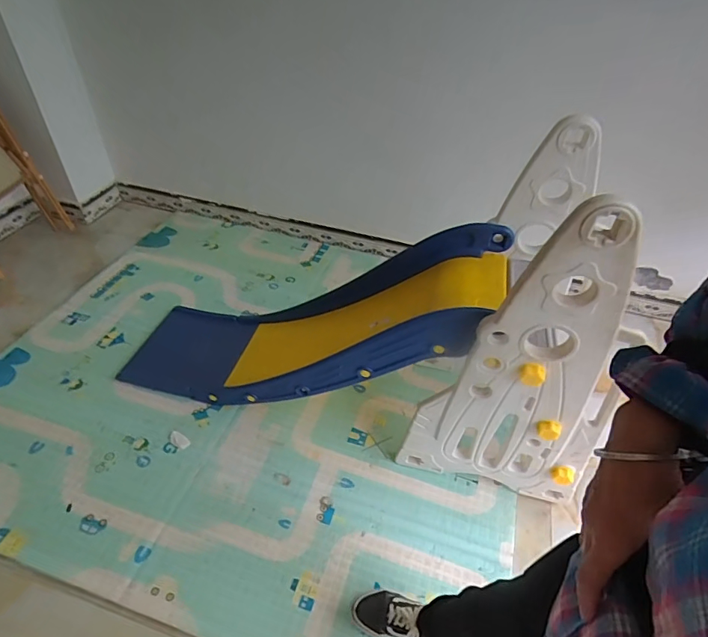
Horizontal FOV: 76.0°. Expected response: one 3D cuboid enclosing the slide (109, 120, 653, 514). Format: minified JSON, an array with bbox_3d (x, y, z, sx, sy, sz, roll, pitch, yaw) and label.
[{"bbox_3d":[-0.040,-0.083,1.234,1.361,0.857,0.440,12,44,9],"label":"slide"}]

